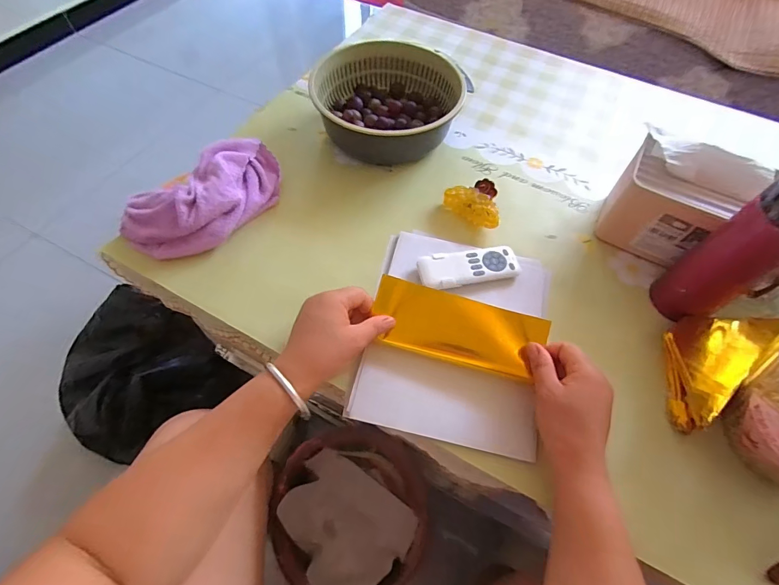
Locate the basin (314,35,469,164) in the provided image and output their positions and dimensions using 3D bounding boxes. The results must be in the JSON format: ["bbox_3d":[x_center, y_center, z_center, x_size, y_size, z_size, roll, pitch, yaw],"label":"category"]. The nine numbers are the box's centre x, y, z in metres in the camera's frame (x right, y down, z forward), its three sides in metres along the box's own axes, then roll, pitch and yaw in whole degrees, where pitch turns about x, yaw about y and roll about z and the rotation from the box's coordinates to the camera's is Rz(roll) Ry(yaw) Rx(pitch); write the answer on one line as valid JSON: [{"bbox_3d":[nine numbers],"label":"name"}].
[{"bbox_3d":[0.001,-0.298,0.613,0.228,0.078,0.184,6,60,1],"label":"basin"}]

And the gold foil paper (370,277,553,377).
[{"bbox_3d":[0.071,0.039,0.420,0.176,0.014,0.070,16,98,4],"label":"gold foil paper"}]

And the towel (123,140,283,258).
[{"bbox_3d":[-0.235,-0.124,0.501,0.212,0.052,0.130,-27,65,-17],"label":"towel"}]

